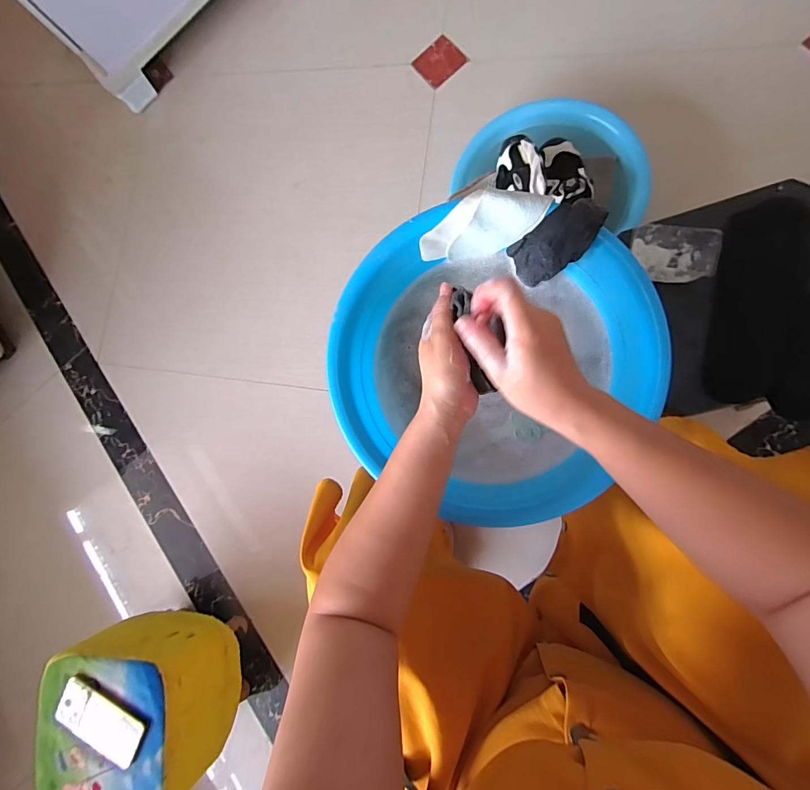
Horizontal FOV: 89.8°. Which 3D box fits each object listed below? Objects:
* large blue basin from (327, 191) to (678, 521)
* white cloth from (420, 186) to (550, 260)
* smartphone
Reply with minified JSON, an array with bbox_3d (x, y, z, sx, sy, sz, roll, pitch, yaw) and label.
[{"bbox_3d":[0.085,-0.040,0.485,0.345,0.098,0.326,-1,85,11],"label":"large blue basin"},{"bbox_3d":[0.091,-0.204,0.490,0.150,0.073,0.045,-8,84,11],"label":"white cloth"},{"bbox_3d":[-0.512,0.549,0.684,0.164,0.013,0.079,27,91,12],"label":"smartphone"}]

